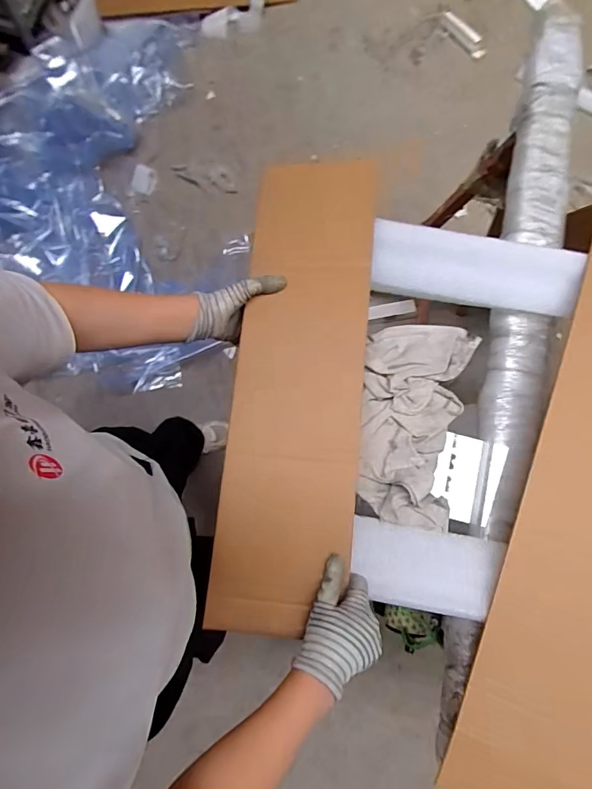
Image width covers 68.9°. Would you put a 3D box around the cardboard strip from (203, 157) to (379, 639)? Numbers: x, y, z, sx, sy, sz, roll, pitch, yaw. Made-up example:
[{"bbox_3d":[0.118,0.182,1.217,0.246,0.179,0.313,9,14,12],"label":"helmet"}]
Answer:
[{"bbox_3d":[0.004,-0.019,0.571,0.169,0.041,0.603,4,80,8],"label":"cardboard strip"}]

